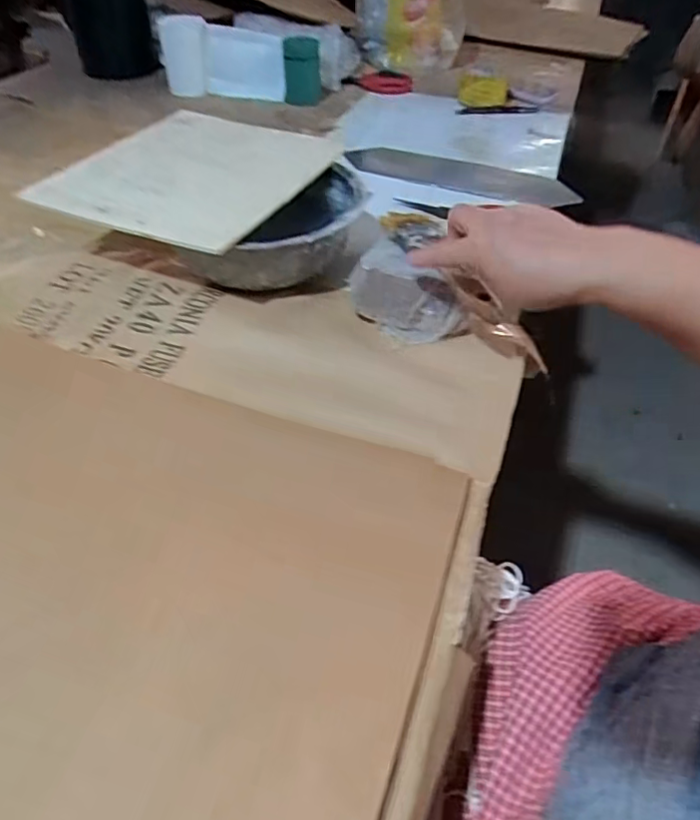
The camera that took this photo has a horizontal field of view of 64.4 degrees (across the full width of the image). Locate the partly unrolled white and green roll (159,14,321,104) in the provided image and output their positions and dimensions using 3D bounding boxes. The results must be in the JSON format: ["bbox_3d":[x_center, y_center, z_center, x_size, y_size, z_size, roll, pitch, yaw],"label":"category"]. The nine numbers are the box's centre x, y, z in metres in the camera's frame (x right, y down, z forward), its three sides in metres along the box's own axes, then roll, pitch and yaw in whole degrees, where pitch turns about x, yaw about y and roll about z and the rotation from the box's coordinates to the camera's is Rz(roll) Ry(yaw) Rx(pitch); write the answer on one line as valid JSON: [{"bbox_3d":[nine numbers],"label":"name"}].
[{"bbox_3d":[-0.203,-0.659,1.052,0.288,0.124,0.053,5,44,5],"label":"partly unrolled white and green roll"}]

